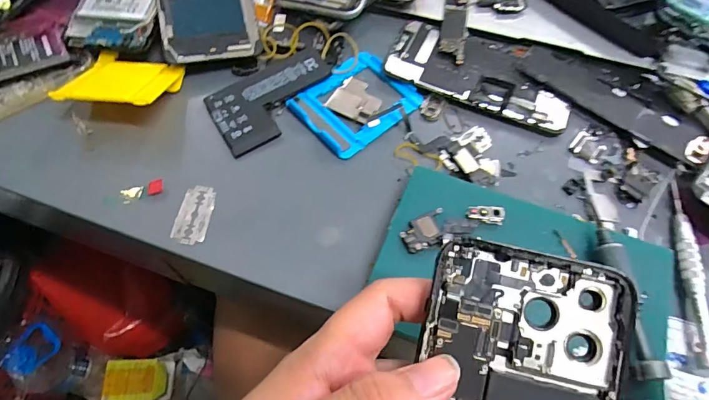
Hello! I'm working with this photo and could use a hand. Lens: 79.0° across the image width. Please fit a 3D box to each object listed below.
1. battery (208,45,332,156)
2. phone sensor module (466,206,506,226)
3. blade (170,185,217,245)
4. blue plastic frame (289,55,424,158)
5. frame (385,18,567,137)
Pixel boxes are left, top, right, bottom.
[{"bbox_3d":[-0.061,-0.079,0.326,0.097,0.005,0.060,-33,72,-13],"label":"battery"},{"bbox_3d":[0.082,0.009,0.268,0.023,0.005,0.010,9,62,3],"label":"phone sensor module"},{"bbox_3d":[-0.107,0.009,0.286,0.023,0.004,0.042,4,62,1],"label":"blade"},{"bbox_3d":[0.002,-0.076,0.325,0.084,0.012,0.069,-38,70,-20],"label":"blue plastic frame"},{"bbox_3d":[0.101,-0.105,0.338,0.142,0.017,0.075,23,64,10],"label":"frame"}]

